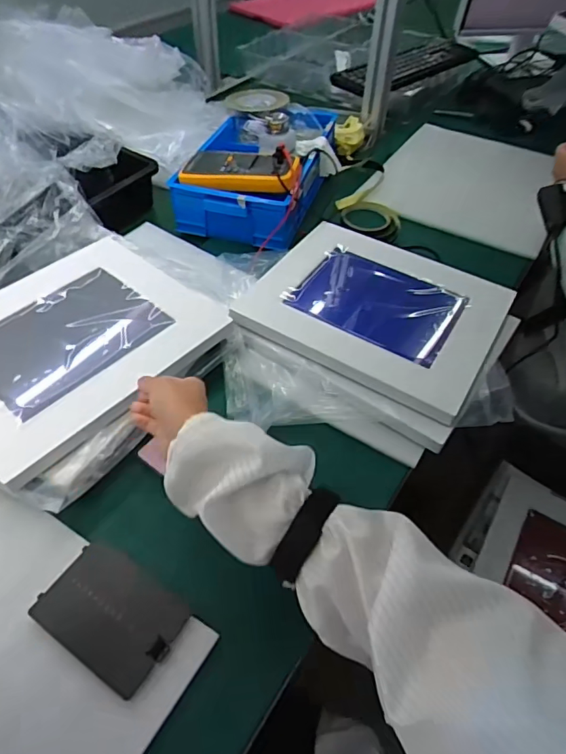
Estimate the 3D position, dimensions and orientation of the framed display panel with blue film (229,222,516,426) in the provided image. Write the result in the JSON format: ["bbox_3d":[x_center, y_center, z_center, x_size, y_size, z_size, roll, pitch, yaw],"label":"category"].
[{"bbox_3d":[0.123,-0.094,0.673,0.307,0.028,0.233,26,61,20],"label":"framed display panel with blue film"}]

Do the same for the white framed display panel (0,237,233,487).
[{"bbox_3d":[-0.246,-0.048,0.590,0.251,0.017,0.303,36,57,24],"label":"white framed display panel"}]

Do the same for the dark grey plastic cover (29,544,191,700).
[{"bbox_3d":[-0.150,0.207,0.446,0.118,0.013,0.087,28,54,19],"label":"dark grey plastic cover"}]

